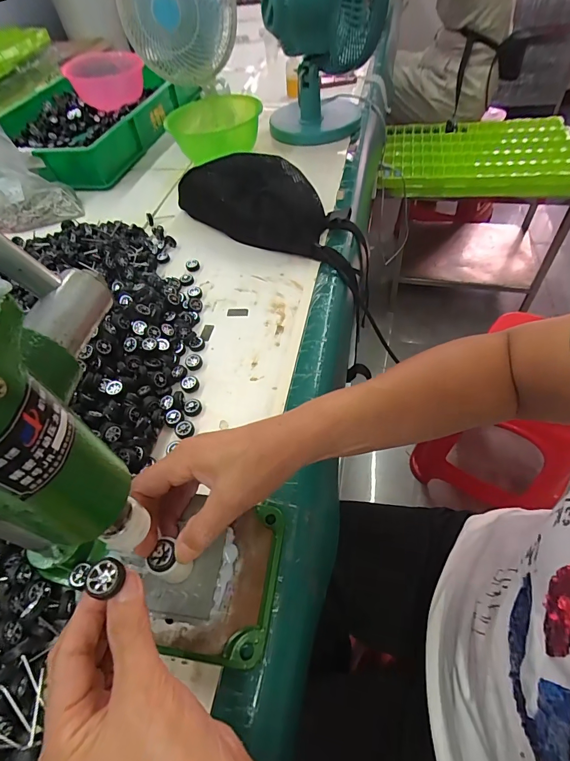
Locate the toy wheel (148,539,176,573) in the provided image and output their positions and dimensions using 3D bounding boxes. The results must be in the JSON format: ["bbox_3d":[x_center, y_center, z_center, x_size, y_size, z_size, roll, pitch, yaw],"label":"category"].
[{"bbox_3d":[-0.085,0.120,0.265,0.017,0.005,0.019,-14,54,-7],"label":"toy wheel"}]

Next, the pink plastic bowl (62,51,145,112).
[{"bbox_3d":[-0.451,-0.771,0.992,0.154,0.108,0.175,-5,53,0],"label":"pink plastic bowl"}]

